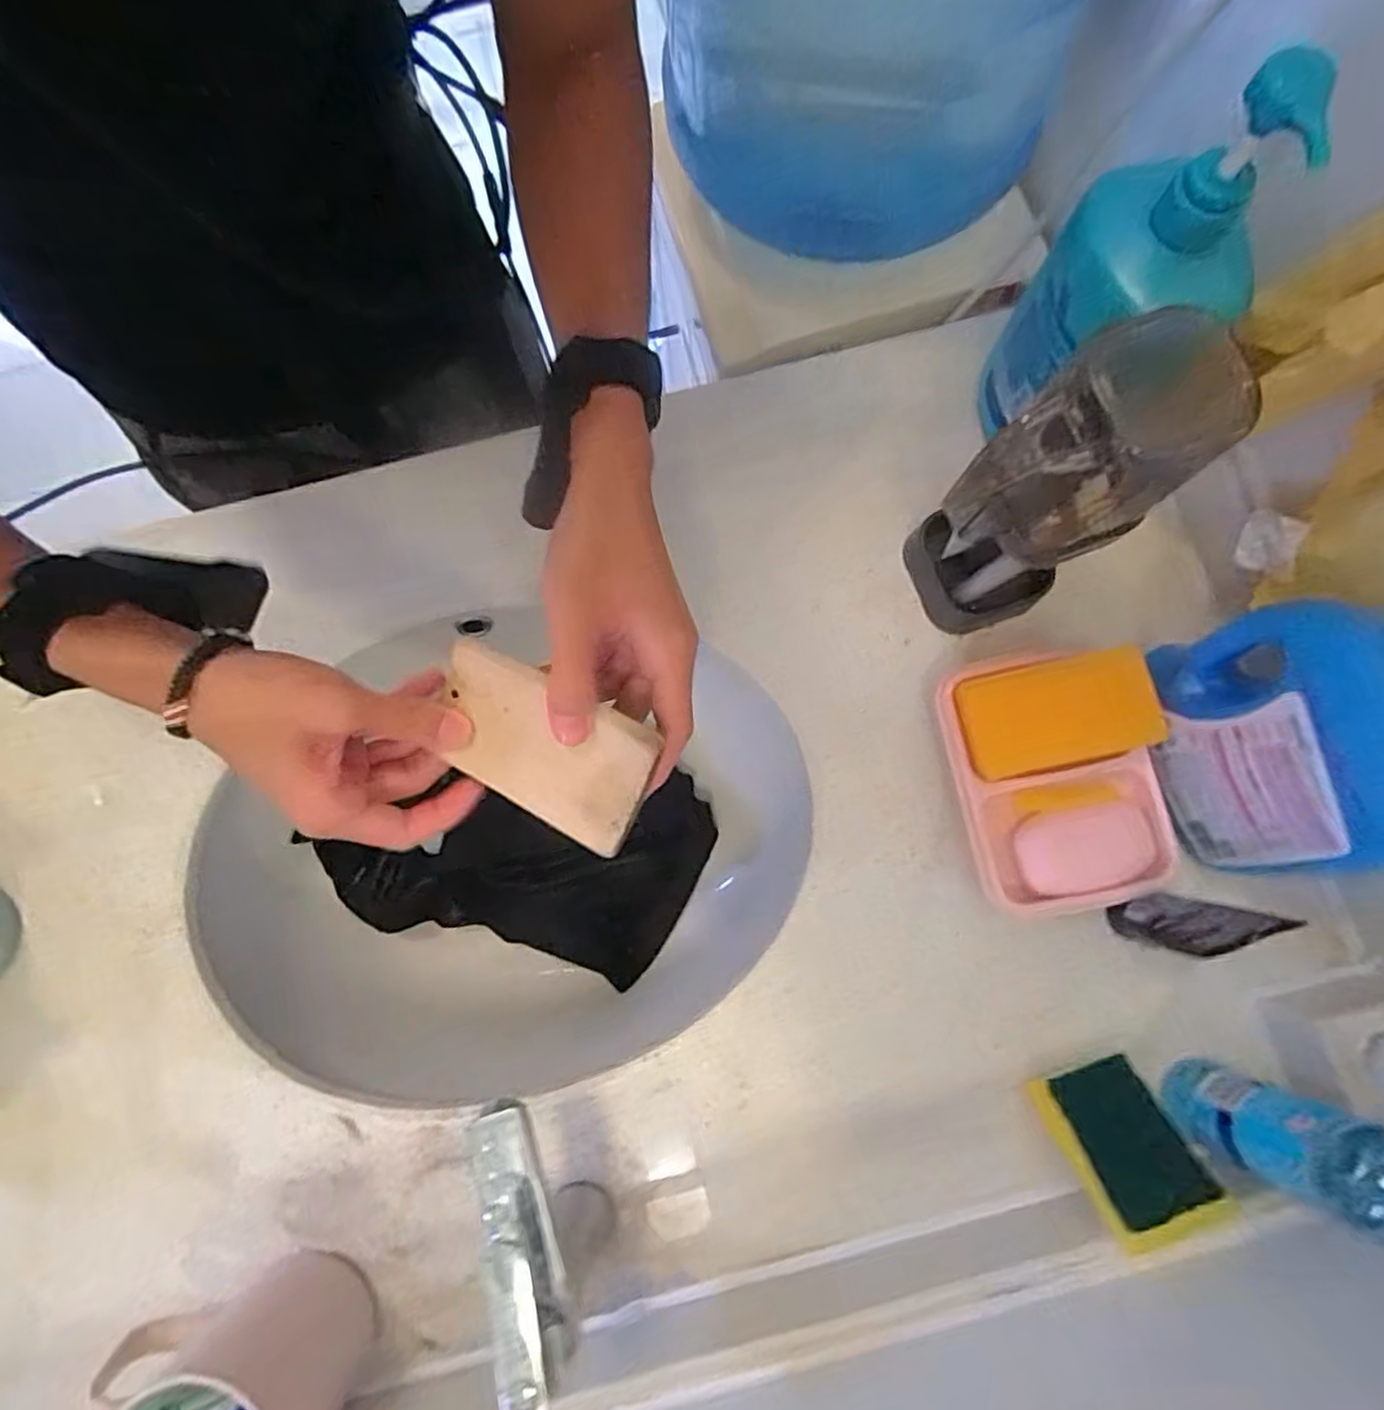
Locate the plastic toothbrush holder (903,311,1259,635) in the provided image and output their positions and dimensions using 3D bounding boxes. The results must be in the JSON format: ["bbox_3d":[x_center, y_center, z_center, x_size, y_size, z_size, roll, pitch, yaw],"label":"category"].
[{"bbox_3d":[0.188,-0.110,0.380,0.082,0.217,0.080,39,82,7],"label":"plastic toothbrush holder"}]

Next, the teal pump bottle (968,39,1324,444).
[{"bbox_3d":[0.238,-0.226,0.387,0.070,0.227,0.087,-2,79,1],"label":"teal pump bottle"}]

